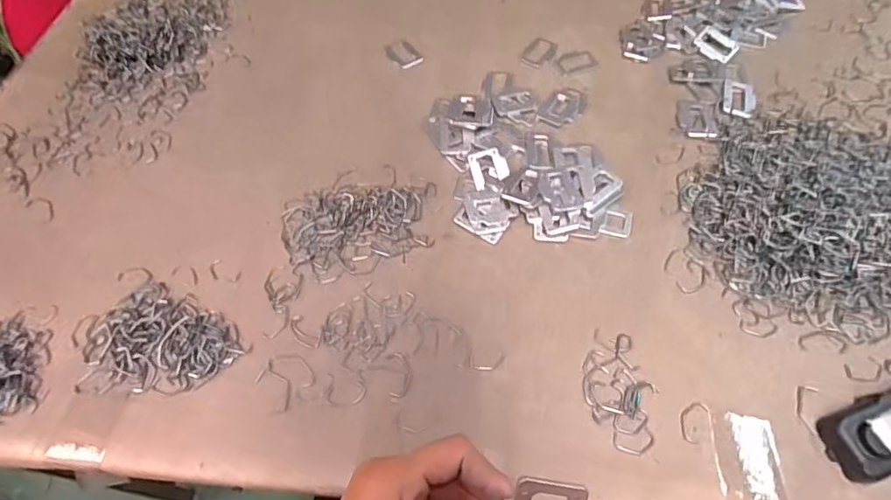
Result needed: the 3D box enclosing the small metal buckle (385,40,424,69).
[{"bbox_3d":[-0.053,-0.250,0.644,0.037,0.012,0.046,-27,61,-16],"label":"small metal buckle"}]

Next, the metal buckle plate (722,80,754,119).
[{"bbox_3d":[0.343,-0.177,0.588,0.034,0.004,0.059,17,58,11],"label":"metal buckle plate"}]

